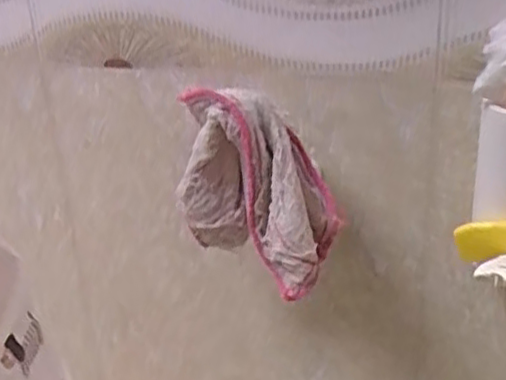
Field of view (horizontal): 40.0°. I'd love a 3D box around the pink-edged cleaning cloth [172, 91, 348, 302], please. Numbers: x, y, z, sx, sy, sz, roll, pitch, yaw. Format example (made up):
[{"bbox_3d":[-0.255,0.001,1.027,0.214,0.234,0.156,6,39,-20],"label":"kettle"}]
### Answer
[{"bbox_3d":[0.003,-0.005,0.449,0.101,0.121,0.044,14,31,32],"label":"pink-edged cleaning cloth"}]

